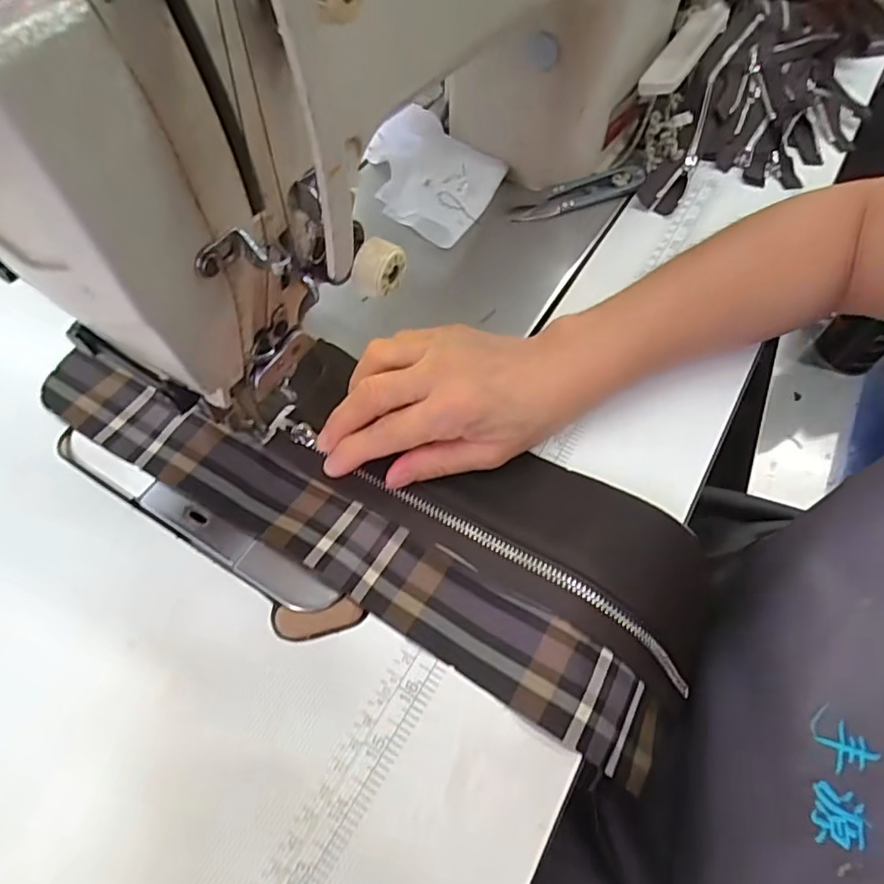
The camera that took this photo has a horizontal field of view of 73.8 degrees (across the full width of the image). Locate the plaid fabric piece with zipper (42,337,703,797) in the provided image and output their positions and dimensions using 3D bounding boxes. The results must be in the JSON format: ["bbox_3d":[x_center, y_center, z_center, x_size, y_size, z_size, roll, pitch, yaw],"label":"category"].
[{"bbox_3d":[-0.035,0.025,0.312,0.353,0.033,0.114,28,66,14],"label":"plaid fabric piece with zipper"}]

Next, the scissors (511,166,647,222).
[{"bbox_3d":[0.098,-0.177,0.418,0.103,0.014,0.021,-21,62,-13],"label":"scissors"}]

